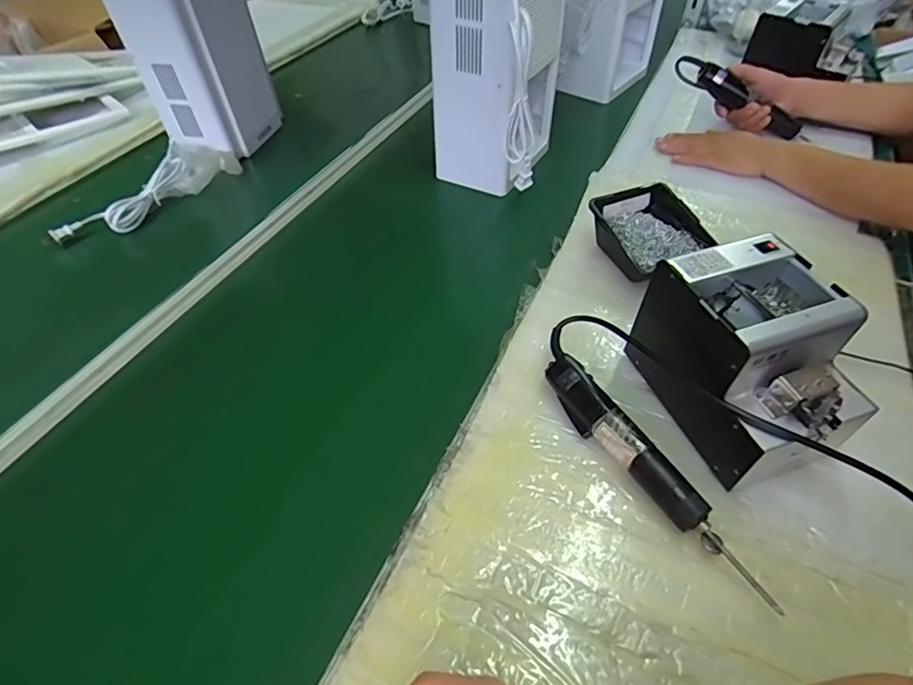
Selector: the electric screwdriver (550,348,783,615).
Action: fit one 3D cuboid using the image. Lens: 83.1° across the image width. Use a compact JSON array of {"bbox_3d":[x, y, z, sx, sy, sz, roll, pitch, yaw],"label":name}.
[{"bbox_3d":[0.172,0.114,0.477,0.035,0.041,0.267,-24,51,-18],"label":"electric screwdriver"}]

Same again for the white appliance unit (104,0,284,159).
[{"bbox_3d":[-0.451,-0.530,0.889,0.153,0.350,0.181,5,48,6],"label":"white appliance unit"}]

